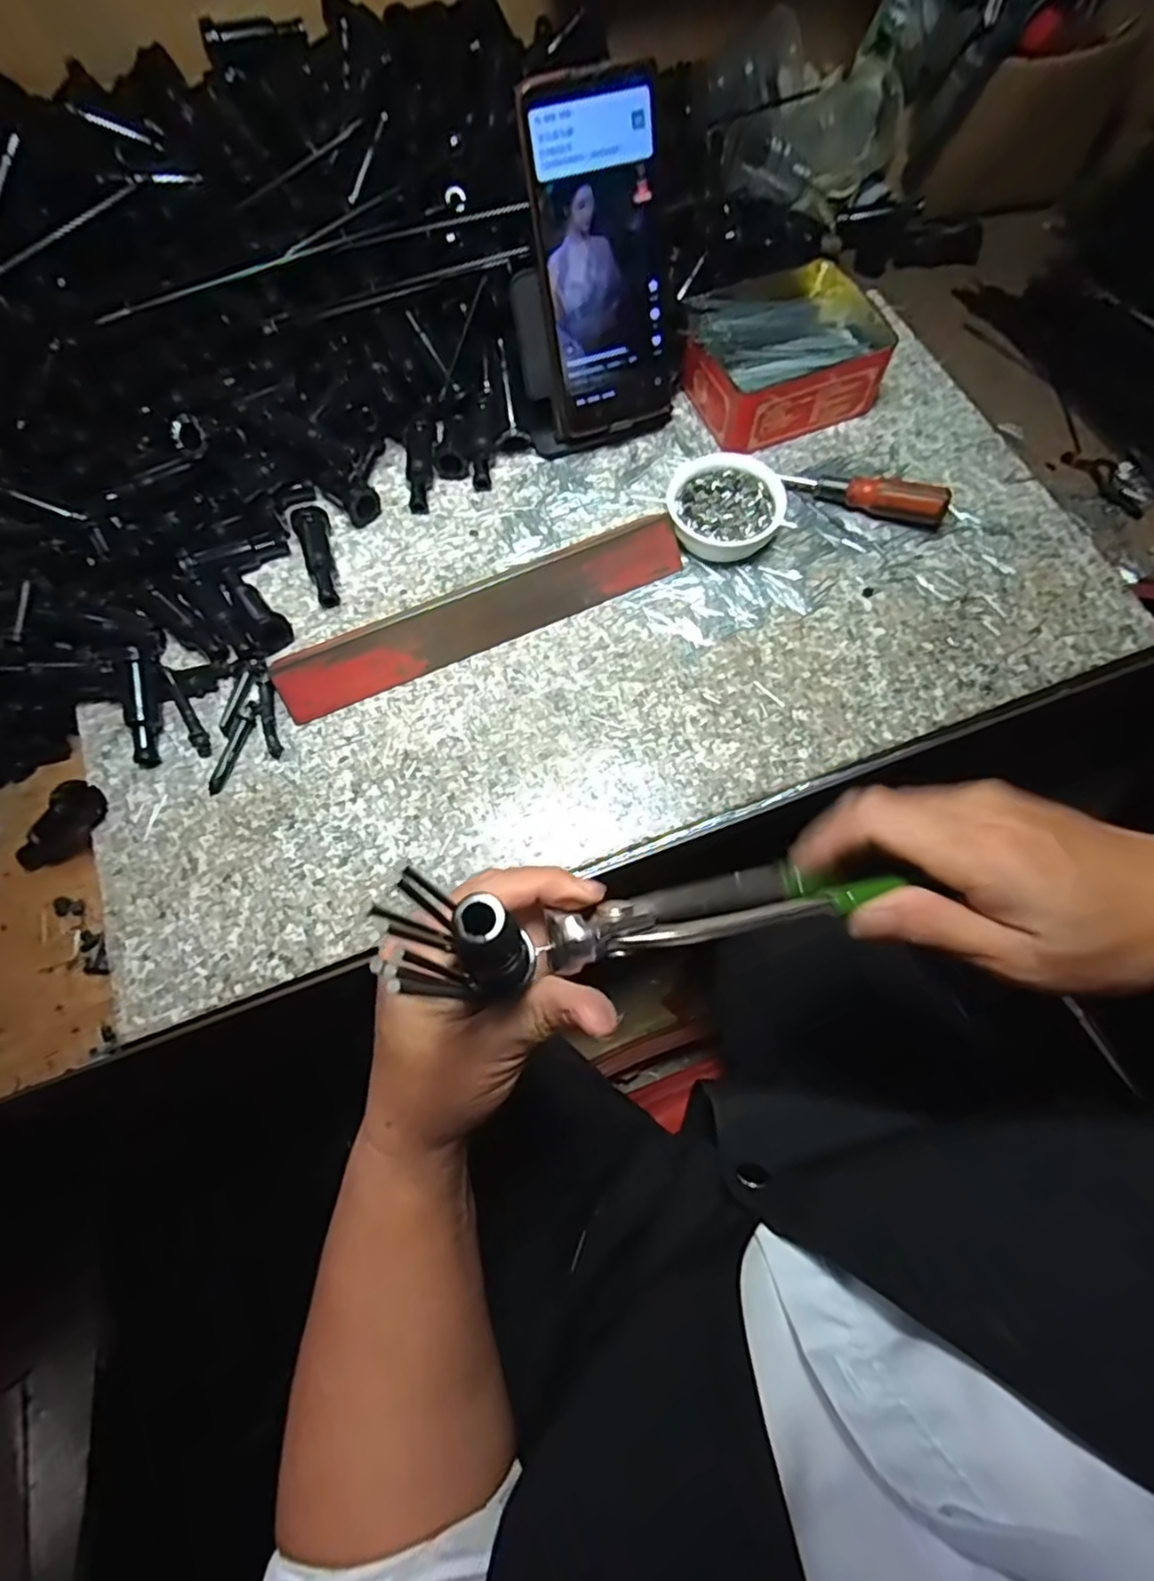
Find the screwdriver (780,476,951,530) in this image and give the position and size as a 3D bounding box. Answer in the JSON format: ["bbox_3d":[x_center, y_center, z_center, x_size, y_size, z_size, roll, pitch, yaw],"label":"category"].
[{"bbox_3d":[0.188,-0.195,0.430,0.112,0.025,0.018,21,70,9],"label":"screwdriver"}]

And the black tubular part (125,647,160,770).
[{"bbox_3d":[-0.256,-0.049,0.384,0.011,0.011,0.070,-8,89,-2],"label":"black tubular part"}]

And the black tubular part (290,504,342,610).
[{"bbox_3d":[-0.166,-0.151,0.426,0.021,0.021,0.070,-18,69,-5],"label":"black tubular part"}]

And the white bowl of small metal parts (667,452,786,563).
[{"bbox_3d":[0.094,-0.179,0.424,0.070,0.028,0.073,-1,68,1],"label":"white bowl of small metal parts"}]

